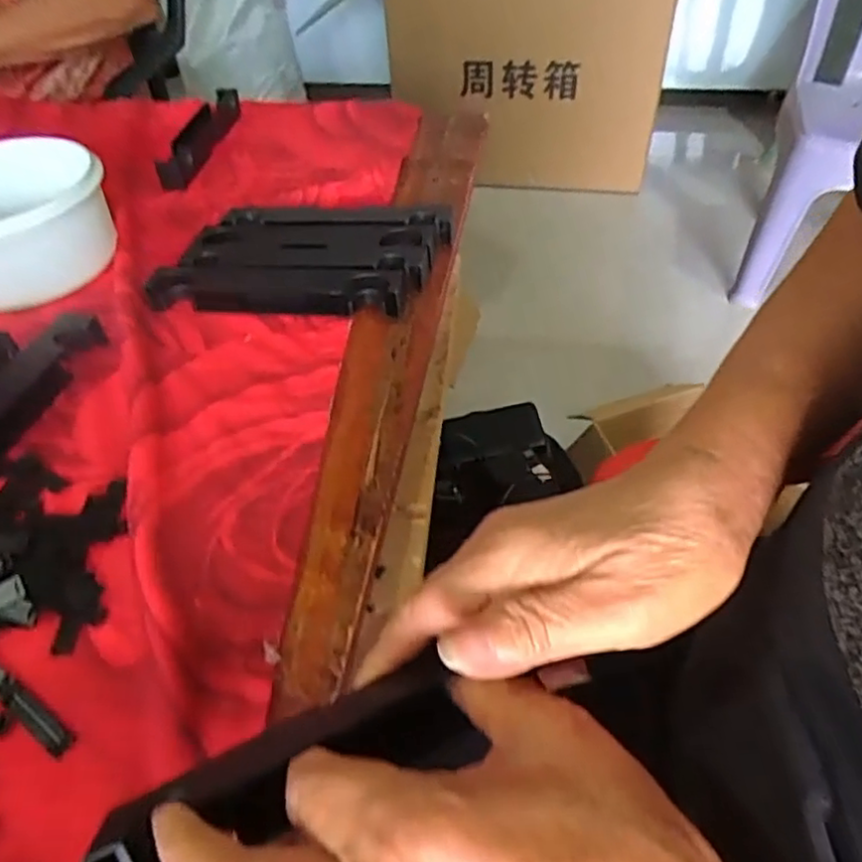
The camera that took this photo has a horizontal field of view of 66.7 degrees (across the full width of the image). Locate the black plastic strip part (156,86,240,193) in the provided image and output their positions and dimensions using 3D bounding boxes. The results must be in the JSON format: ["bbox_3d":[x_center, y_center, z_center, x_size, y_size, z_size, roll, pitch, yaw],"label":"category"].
[{"bbox_3d":[-0.248,-0.318,0.707,0.035,0.032,0.189,4,47,7],"label":"black plastic strip part"}]

